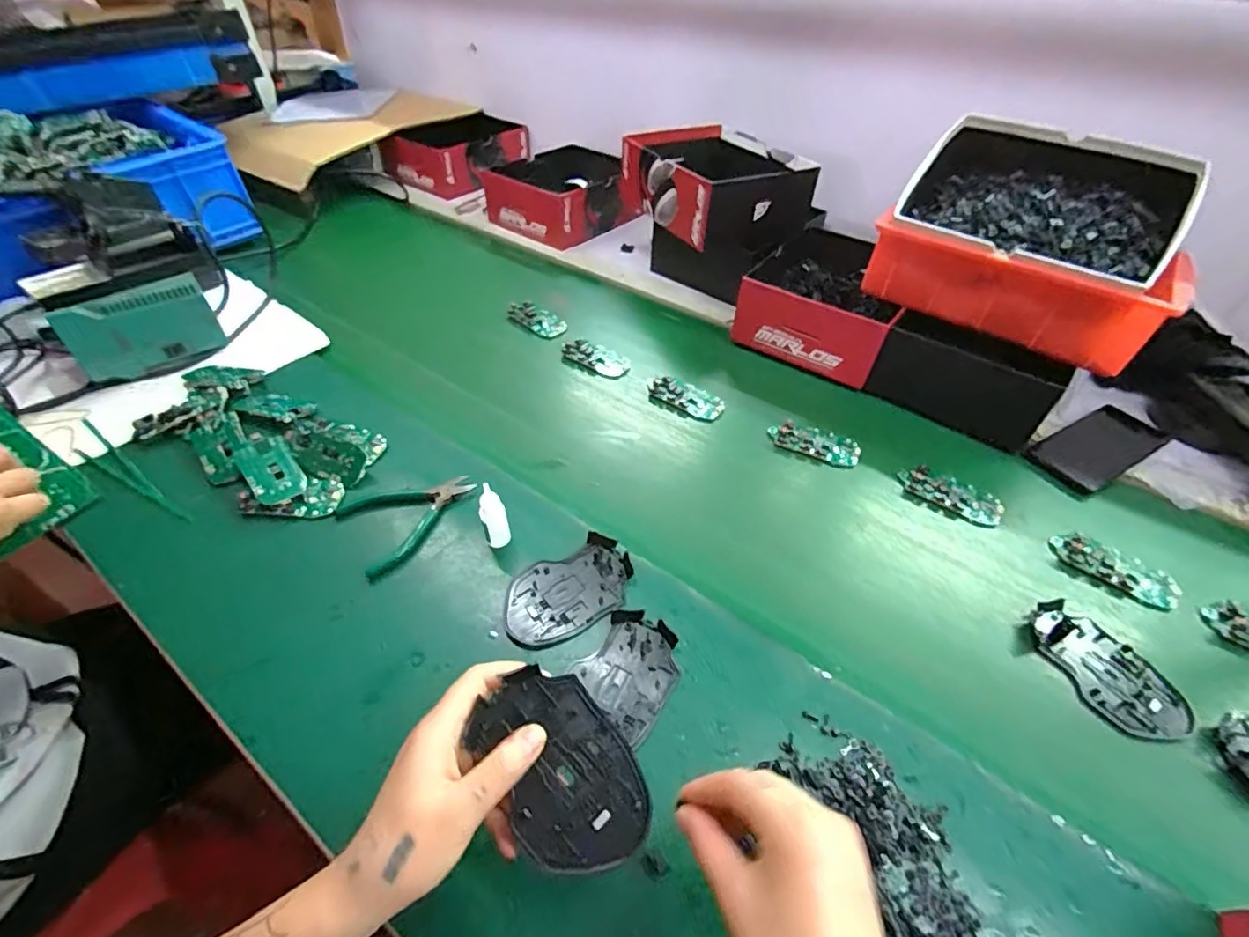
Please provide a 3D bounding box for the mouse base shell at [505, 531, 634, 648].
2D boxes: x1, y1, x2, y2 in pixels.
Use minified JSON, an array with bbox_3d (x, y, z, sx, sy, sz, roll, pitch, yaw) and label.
[{"bbox_3d":[-0.048,0.103,0.463,0.115,0.010,0.073,-24,52,-22],"label":"mouse base shell"}]

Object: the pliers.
[{"bbox_3d":[-0.200,0.042,0.513,0.118,0.009,0.095,-29,54,-26],"label":"pliers"}]

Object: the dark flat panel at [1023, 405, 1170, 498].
[{"bbox_3d":[0.536,-0.026,0.609,0.177,0.007,0.073,-22,51,-21],"label":"dark flat panel"}]

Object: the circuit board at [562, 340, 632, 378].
[{"bbox_3d":[-0.035,-0.146,0.712,0.091,0.013,0.047,22,50,18],"label":"circuit board"}]

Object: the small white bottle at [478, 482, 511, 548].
[{"bbox_3d":[-0.116,0.043,0.477,0.021,0.067,0.020,-14,49,-14],"label":"small white bottle"}]

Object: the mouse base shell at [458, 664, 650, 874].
[{"bbox_3d":[-0.036,0.172,0.310,0.072,0.005,0.109,-31,74,-17],"label":"mouse base shell"}]

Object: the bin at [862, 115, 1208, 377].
[{"bbox_3d":[0.455,-0.257,0.601,0.277,0.146,0.189,32,53,26],"label":"bin"}]

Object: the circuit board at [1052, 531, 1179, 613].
[{"bbox_3d":[0.453,0.093,0.501,0.098,0.020,0.040,30,53,24],"label":"circuit board"}]

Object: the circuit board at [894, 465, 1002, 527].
[{"bbox_3d":[0.337,0.027,0.559,0.097,0.016,0.040,25,51,21],"label":"circuit board"}]

